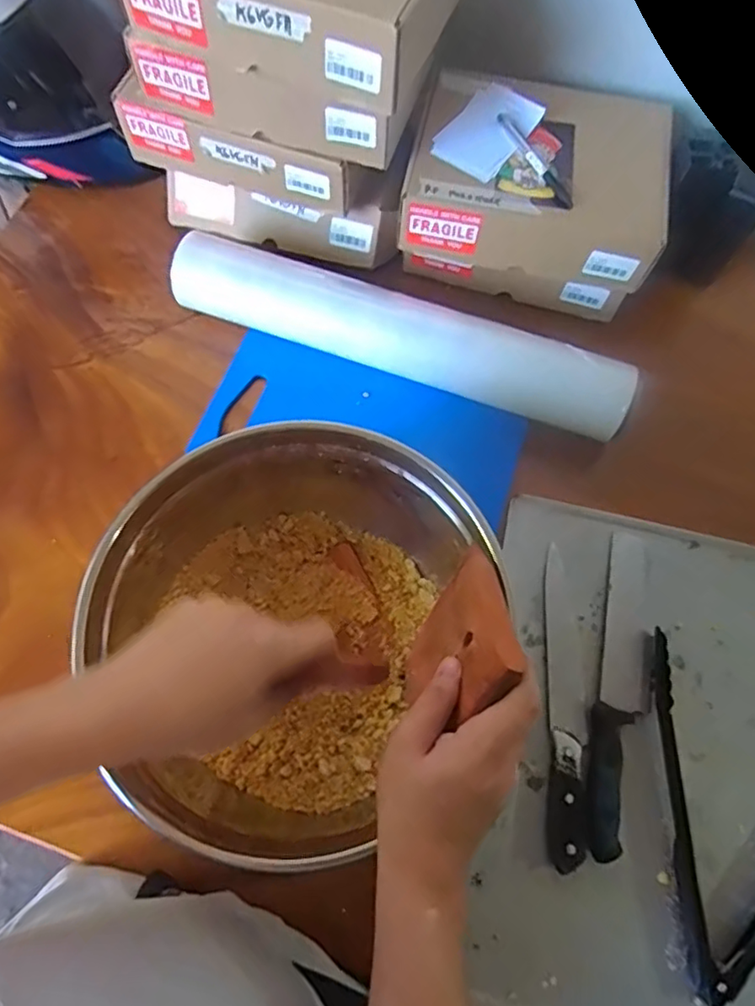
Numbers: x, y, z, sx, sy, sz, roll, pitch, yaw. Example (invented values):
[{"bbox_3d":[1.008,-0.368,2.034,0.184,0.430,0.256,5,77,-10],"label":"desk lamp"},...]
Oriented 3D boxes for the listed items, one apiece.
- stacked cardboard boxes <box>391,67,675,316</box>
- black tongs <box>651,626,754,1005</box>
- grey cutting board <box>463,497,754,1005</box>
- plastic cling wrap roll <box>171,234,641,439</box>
[{"bbox_3d":[0.169,-0.342,0.671,0.254,0.144,0.194,11,70,3],"label":"stacked cardboard boxes"},{"bbox_3d":[0.326,0.282,0.512,0.212,0.029,0.268,17,70,5],"label":"black tongs"},{"bbox_3d":[0.258,0.230,0.536,0.319,0.019,0.443,13,70,3],"label":"grey cutting board"},{"bbox_3d":[0.022,-0.183,0.651,0.493,0.079,0.080,20,70,6],"label":"plastic cling wrap roll"}]

